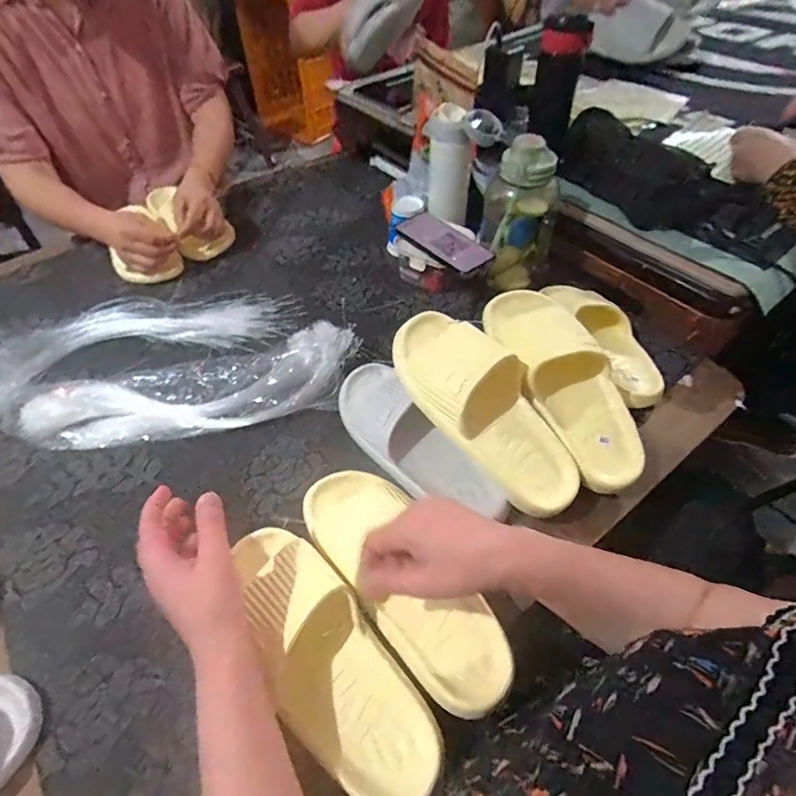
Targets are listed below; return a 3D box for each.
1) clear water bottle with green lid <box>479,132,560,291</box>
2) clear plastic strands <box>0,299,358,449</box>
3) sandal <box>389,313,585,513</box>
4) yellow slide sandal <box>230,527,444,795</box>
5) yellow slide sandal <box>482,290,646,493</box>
[{"bbox_3d":[0.180,-0.270,0.713,0.104,0.201,0.106,7,52,7],"label":"clear water bottle with green lid"},{"bbox_3d":[-0.322,-0.058,0.671,0.512,0.034,0.275,-10,52,-6],"label":"clear plastic strands"},{"bbox_3d":[0.096,0.002,0.512,0.104,0.074,0.261,-34,78,-23],"label":"sandal"},{"bbox_3d":[-0.069,0.211,0.410,0.090,0.052,0.259,-33,57,-22],"label":"yellow slide sandal"},{"bbox_3d":[0.190,-0.022,0.548,0.104,0.063,0.261,-21,71,-14],"label":"yellow slide sandal"}]

